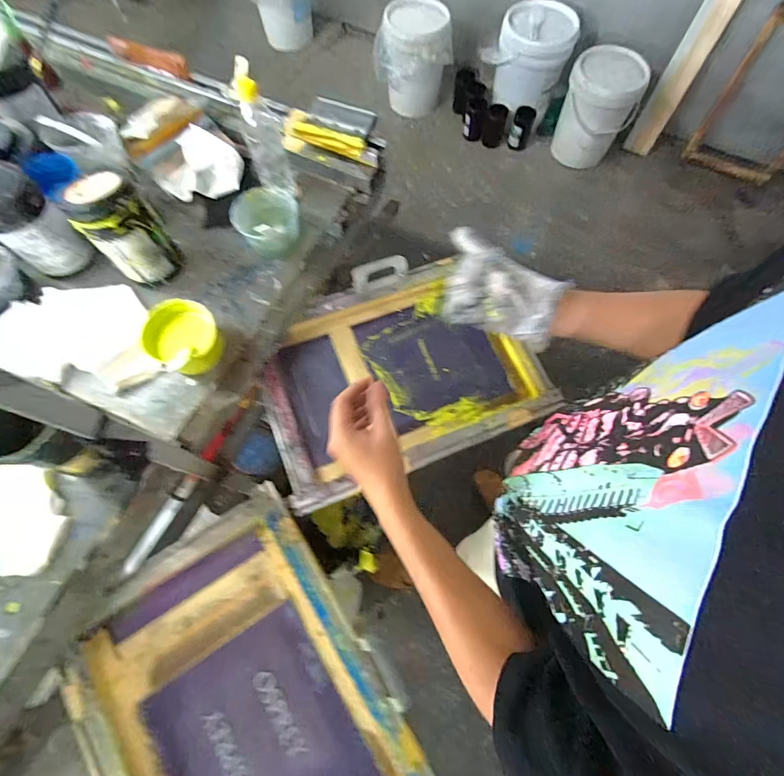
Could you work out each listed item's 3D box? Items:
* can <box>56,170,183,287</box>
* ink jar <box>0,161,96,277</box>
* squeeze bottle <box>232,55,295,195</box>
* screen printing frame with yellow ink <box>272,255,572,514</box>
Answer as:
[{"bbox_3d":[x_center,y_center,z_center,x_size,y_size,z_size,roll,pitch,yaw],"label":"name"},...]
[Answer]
[{"bbox_3d":[-0.450,-0.261,0.690,0.097,0.174,0.100,0,69,1],"label":"can"},{"bbox_3d":[-0.639,-0.290,0.704,0.113,0.162,0.112,-42,74,-14],"label":"ink jar"},{"bbox_3d":[-0.236,-0.461,0.736,0.069,0.233,0.084,-20,70,-6],"label":"squeeze bottle"},{"bbox_3d":[0.021,-0.034,0.821,0.565,0.070,0.391,-26,71,-9],"label":"screen printing frame with yellow ink"}]

